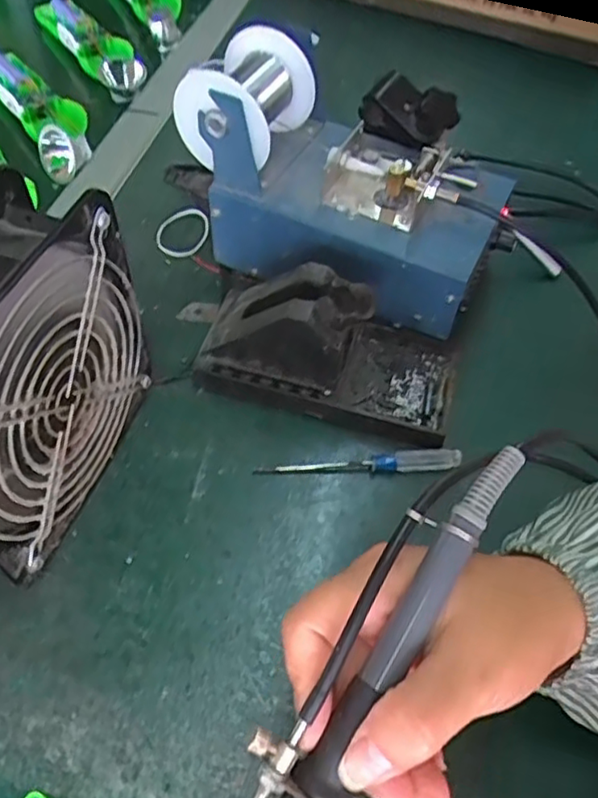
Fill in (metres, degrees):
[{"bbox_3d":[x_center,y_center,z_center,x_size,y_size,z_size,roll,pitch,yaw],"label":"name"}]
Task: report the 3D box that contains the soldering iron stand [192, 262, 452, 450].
[{"bbox_3d":[0.020,-0.040,0.390,0.157,0.071,0.084,15,54,8],"label":"soldering iron stand"}]

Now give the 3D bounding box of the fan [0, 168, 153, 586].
[{"bbox_3d":[-0.135,-0.006,0.308,0.060,0.151,0.163,16,54,8],"label":"fan"}]

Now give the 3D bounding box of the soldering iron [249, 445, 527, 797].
[{"bbox_3d":[0.017,0.100,0.215,0.029,0.027,0.197,30,80,18],"label":"soldering iron"}]

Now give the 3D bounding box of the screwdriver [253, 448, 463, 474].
[{"bbox_3d":[0.035,0.037,0.370,0.119,0.015,0.008,-1,53,-4],"label":"screwdriver"}]

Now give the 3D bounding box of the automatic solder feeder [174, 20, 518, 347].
[{"bbox_3d":[0.036,-0.144,0.422,0.201,0.126,0.117,26,56,15],"label":"automatic solder feeder"}]

